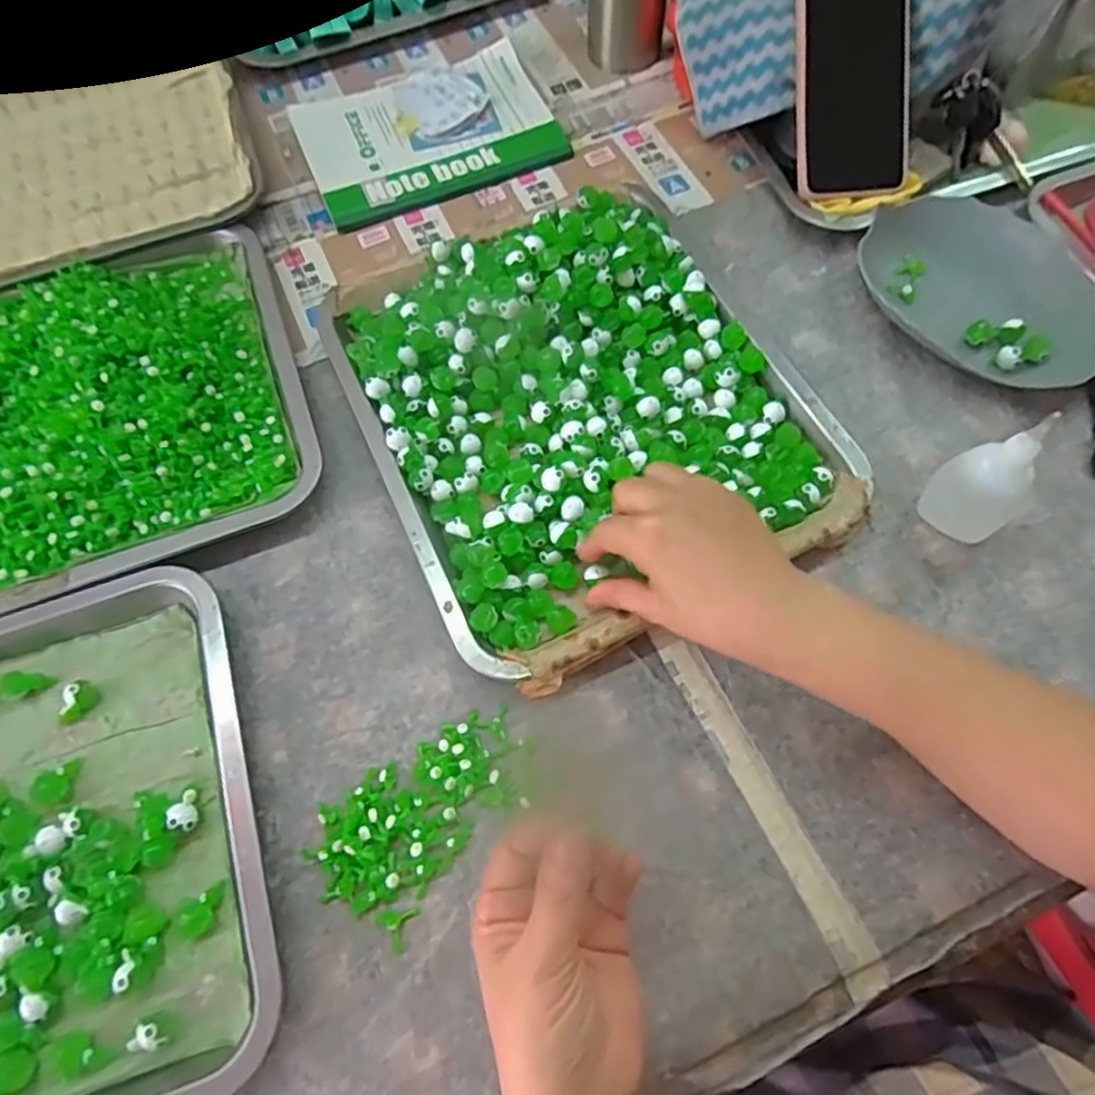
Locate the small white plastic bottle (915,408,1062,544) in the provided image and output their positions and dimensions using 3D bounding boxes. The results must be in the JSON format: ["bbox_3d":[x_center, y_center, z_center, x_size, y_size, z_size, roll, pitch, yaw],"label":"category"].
[{"bbox_3d":[0.250,-0.041,0.377,0.050,0.086,0.045,-31,71,-11],"label":"small white plastic bottle"}]

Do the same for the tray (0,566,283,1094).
[{"bbox_3d":[-0.299,0.166,0.338,0.313,0.021,0.260,-19,69,-6],"label":"tray"}]

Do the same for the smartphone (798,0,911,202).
[{"bbox_3d":[0.212,-0.327,0.477,0.078,0.012,0.153,-7,105,-2],"label":"smartphone"}]

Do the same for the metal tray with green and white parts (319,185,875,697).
[{"bbox_3d":[0.019,-0.094,0.429,0.256,0.037,0.297,-24,70,-8],"label":"metal tray with green and white parts"}]

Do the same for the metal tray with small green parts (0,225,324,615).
[{"bbox_3d":[-0.315,-0.087,0.442,0.302,0.032,0.249,-22,69,-7],"label":"metal tray with small green parts"}]

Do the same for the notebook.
[{"bbox_3d":[-0.095,-0.336,0.559,0.197,0.013,0.135,-23,70,-8],"label":"notebook"}]

